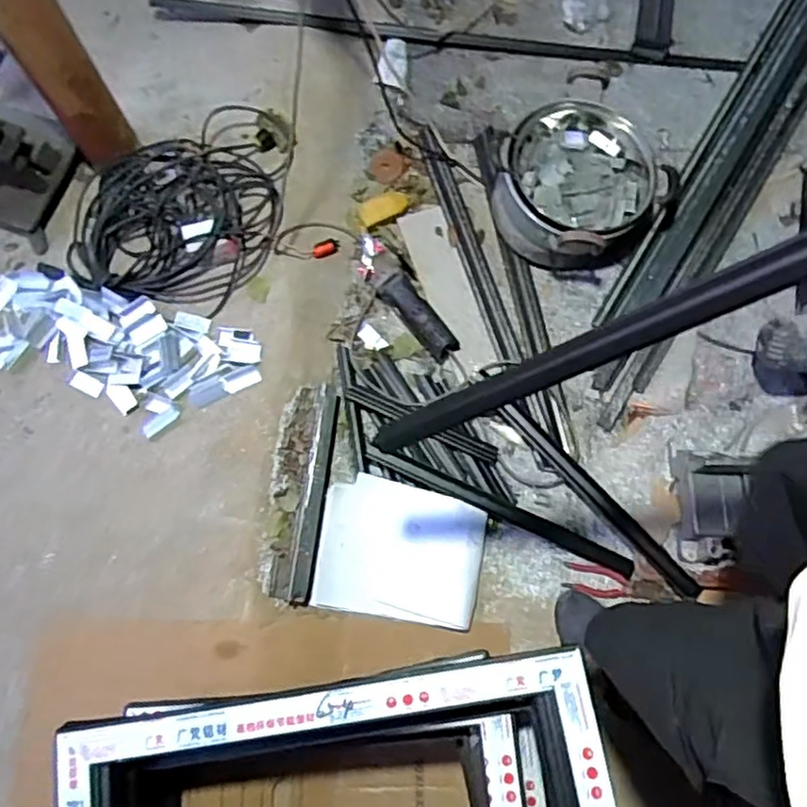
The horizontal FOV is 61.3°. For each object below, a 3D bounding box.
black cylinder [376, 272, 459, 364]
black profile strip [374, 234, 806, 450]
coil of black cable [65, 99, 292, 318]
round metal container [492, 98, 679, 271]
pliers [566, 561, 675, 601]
[{"bbox_3d":[0.031,-0.171,1.314,0.059,0.052,0.188,-38,79,-11],"label":"black cylinder"},{"bbox_3d":[0.141,-0.038,0.633,0.020,0.506,0.032,3,70,-44],"label":"black profile strip"},{"bbox_3d":[-0.444,-0.401,1.330,0.400,0.091,0.405,0,75,-2],"label":"coil of black cable"},{"bbox_3d":[0.343,-0.416,1.330,0.306,0.168,0.299,0,75,-2],"label":"round metal container"},{"bbox_3d":[0.383,0.327,1.223,0.184,0.026,0.053,12,75,2],"label":"pliers"}]

